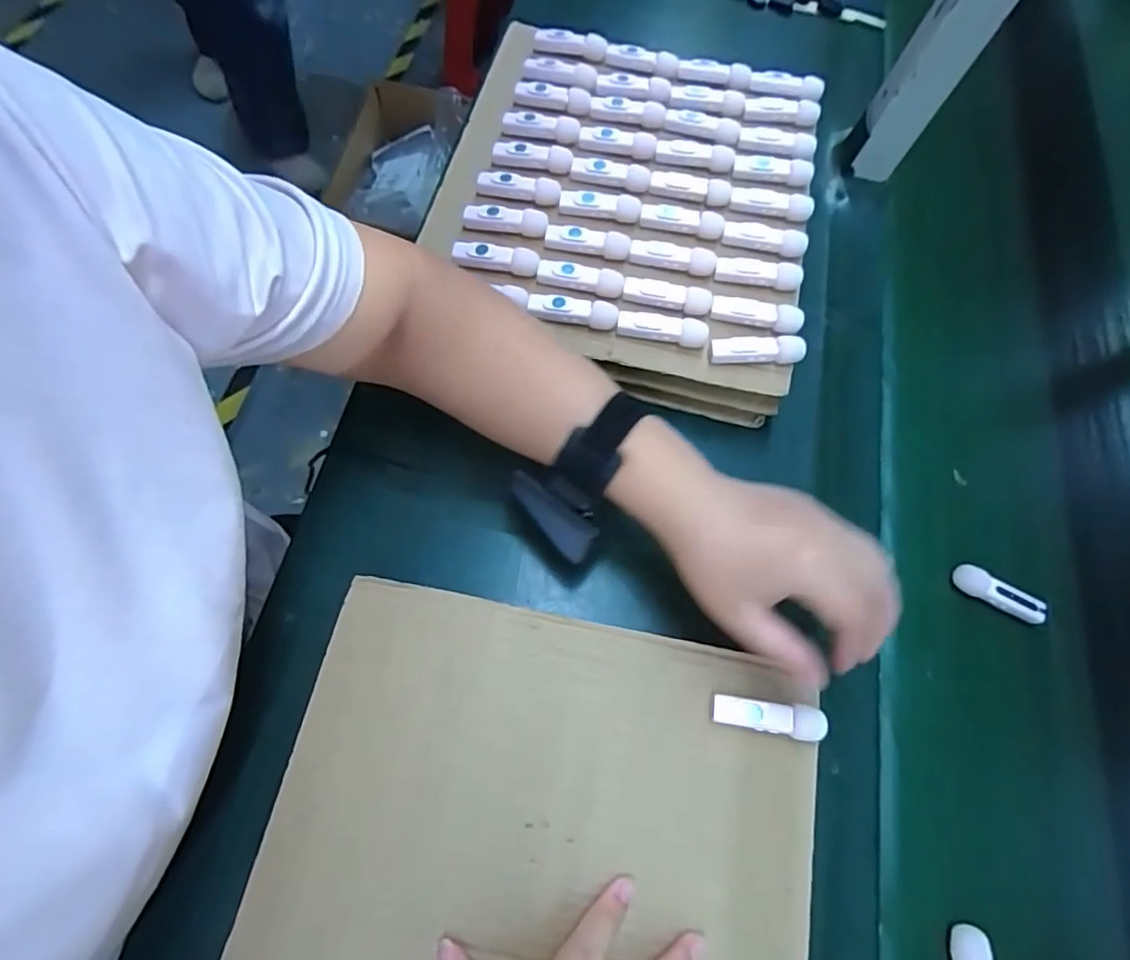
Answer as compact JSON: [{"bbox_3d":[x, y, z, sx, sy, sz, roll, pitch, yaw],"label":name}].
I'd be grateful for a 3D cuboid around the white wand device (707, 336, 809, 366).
[{"bbox_3d":[0.137,-0.092,0.421,0.066,0.018,0.015,4,68,-6],"label":"white wand device"}]

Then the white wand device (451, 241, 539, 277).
[{"bbox_3d":[-0.052,-0.167,0.437,0.065,0.013,0.017,10,68,-3],"label":"white wand device"}]

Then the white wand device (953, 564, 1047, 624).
[{"bbox_3d":[0.314,0.083,0.423,0.065,0.011,0.018,28,68,9],"label":"white wand device"}]

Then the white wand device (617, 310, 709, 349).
[{"bbox_3d":[0.070,-0.109,0.425,0.064,0.015,0.016,13,68,-2],"label":"white wand device"}]

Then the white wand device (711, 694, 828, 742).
[{"bbox_3d":[0.119,0.140,0.346,0.064,0.015,0.018,9,66,1],"label":"white wand device"}]

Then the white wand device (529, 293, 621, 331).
[{"bbox_3d":[0.006,-0.123,0.425,0.065,0.012,0.015,9,68,-4],"label":"white wand device"}]

